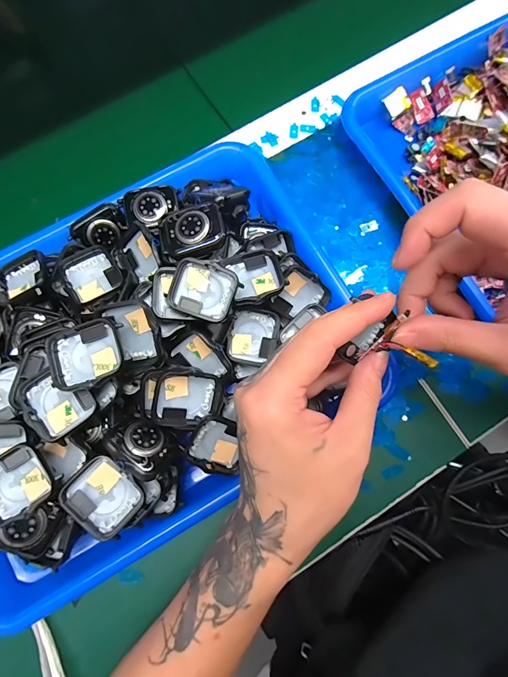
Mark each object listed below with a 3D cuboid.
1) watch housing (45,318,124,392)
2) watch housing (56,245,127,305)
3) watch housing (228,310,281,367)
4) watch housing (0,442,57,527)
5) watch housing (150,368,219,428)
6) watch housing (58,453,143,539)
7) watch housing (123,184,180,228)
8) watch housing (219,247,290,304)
[{"bbox_3d":[-0.103,0.010,0.210,0.043,0.010,0.039,-18,77,-7],"label":"watch housing"},{"bbox_3d":[-0.118,-0.047,0.251,0.037,0.016,0.045,-32,80,-6],"label":"watch housing"},{"bbox_3d":[0.000,-0.001,0.261,0.035,0.013,0.040,10,79,3],"label":"watch housing"},{"bbox_3d":[-0.143,0.088,0.206,0.043,0.014,0.037,-31,80,-5],"label":"watch housing"},{"bbox_3d":[-0.046,0.039,0.230,0.042,0.009,0.039,5,101,-24],"label":"watch housing"},{"bbox_3d":[-0.093,0.096,0.211,0.044,0.015,0.035,40,82,8],"label":"watch housing"},{"bbox_3d":[-0.080,-0.103,0.267,0.041,0.011,0.033,-7,78,-1],"label":"watch housing"},{"bbox_3d":[0.001,-0.046,0.247,0.038,0.013,0.042,-18,79,-3],"label":"watch housing"}]

